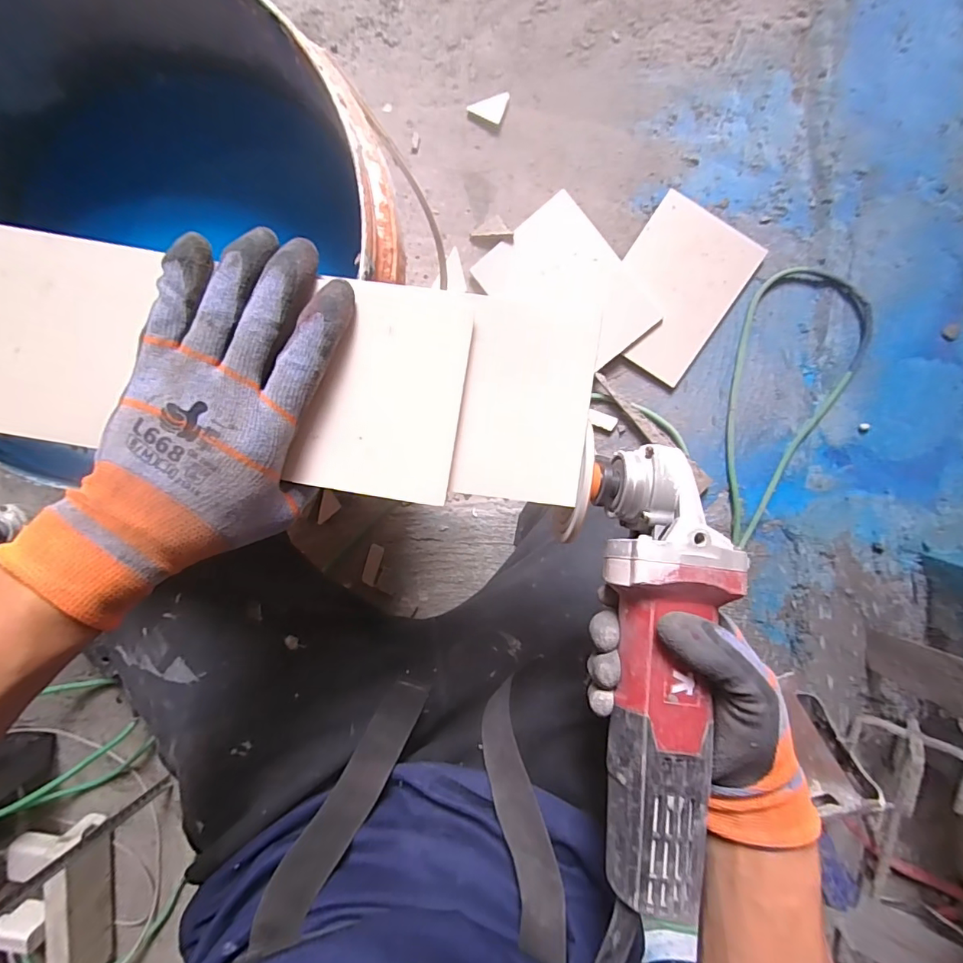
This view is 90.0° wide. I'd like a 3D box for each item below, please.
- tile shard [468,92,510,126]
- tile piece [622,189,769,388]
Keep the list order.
[{"bbox_3d":[0.010,-0.463,0.589,0.042,0.004,0.036,24,88,-1],"label":"tile shard"},{"bbox_3d":[0.241,-0.241,0.603,0.143,0.013,0.195,33,88,0],"label":"tile piece"}]

